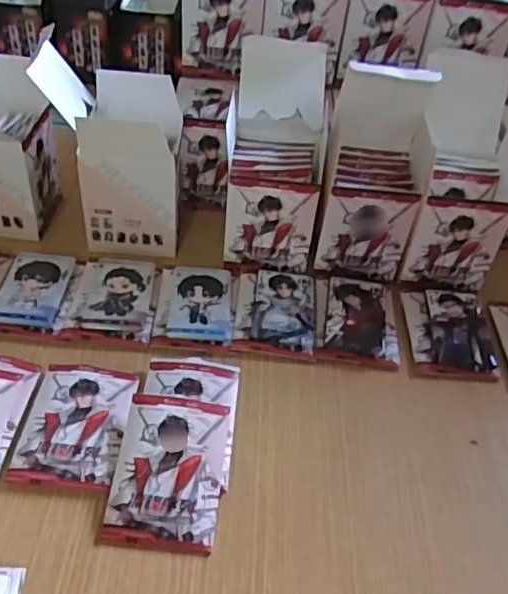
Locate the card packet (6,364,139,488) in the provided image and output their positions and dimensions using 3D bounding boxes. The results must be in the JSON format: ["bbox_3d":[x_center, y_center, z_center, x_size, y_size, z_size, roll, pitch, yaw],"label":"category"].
[{"bbox_3d":[-0.130,0.093,0.450,0.071,0.008,0.096,6,45,-1],"label":"card packet"}]

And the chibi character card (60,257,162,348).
[{"bbox_3d":[-0.122,-0.003,0.537,0.073,0.010,0.090,6,45,-1],"label":"chibi character card"}]

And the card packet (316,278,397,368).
[{"bbox_3d":[0.094,0.018,0.550,0.072,0.016,0.097,7,45,0],"label":"card packet"}]

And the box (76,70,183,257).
[{"bbox_3d":[-0.113,-0.129,0.582,0.083,0.126,0.096,4,45,-3],"label":"box"}]

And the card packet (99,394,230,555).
[{"bbox_3d":[-0.058,0.118,0.420,0.072,0.006,0.102,8,57,-2],"label":"card packet"}]

